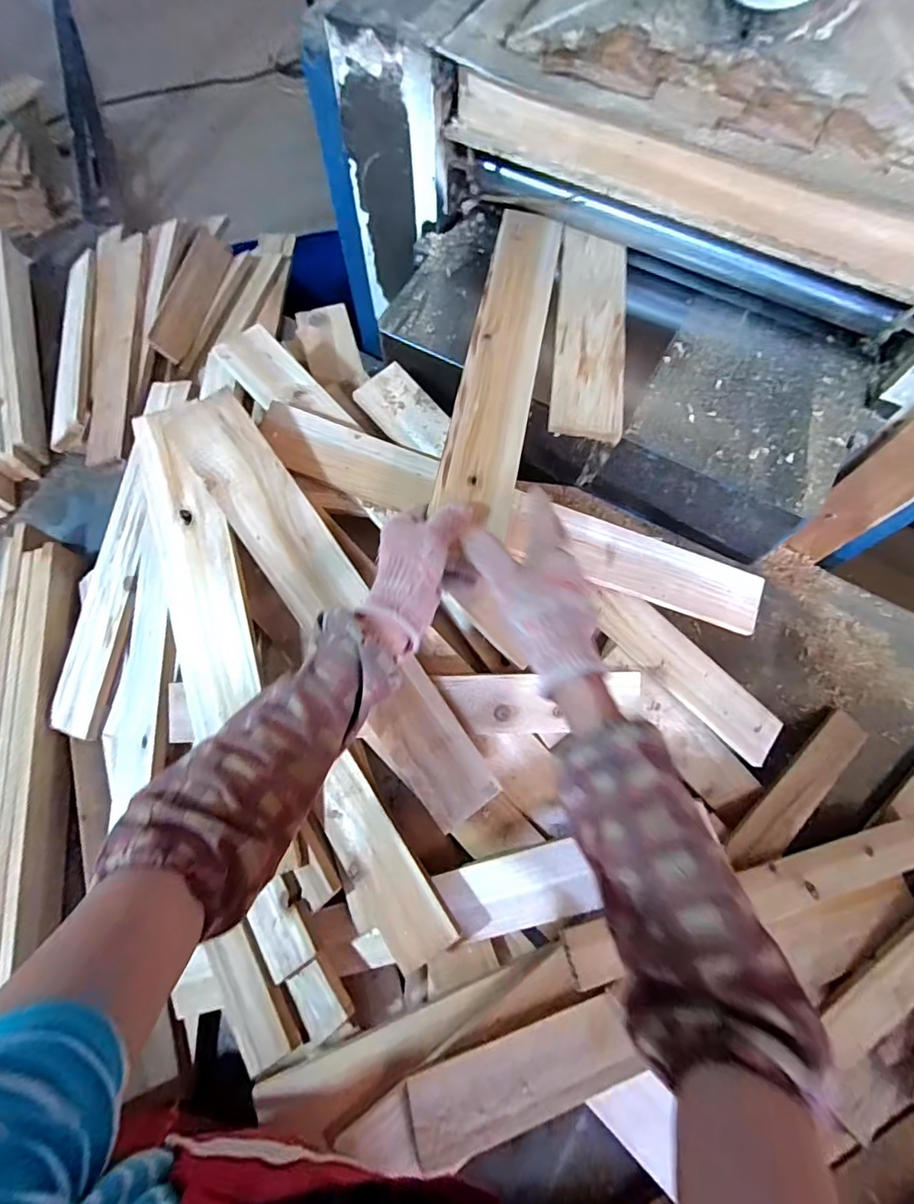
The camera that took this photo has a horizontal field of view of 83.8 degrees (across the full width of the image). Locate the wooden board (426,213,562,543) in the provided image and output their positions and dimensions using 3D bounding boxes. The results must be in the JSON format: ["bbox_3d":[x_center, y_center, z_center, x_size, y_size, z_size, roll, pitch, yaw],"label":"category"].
[{"bbox_3d":[0.052,-0.275,0.560,0.076,0.010,0.442,10,69,3],"label":"wooden board"}]

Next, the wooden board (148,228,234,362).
[{"bbox_3d":[-0.456,-0.534,0.881,0.061,0.018,0.289,18,68,-25],"label":"wooden board"}]

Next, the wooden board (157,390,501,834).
[{"bbox_3d":[-0.126,0.010,0.526,0.079,0.027,0.503,-34,92,-11],"label":"wooden board"}]

